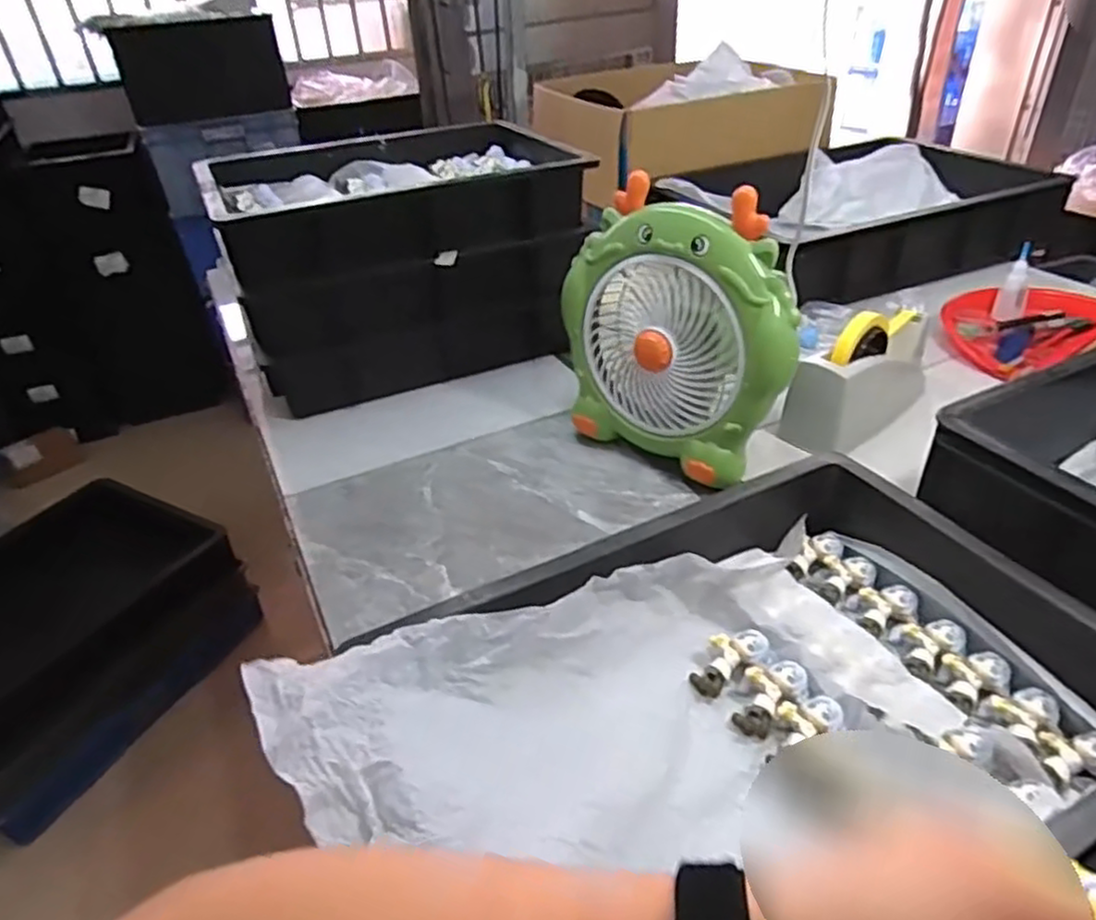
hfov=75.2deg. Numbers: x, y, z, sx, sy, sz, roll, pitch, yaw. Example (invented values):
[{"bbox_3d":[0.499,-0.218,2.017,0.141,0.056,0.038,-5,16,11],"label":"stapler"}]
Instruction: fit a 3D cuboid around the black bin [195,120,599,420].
[{"bbox_3d":[-0.207,-0.290,1.010,0.432,0.254,0.350,-17,37,-18],"label":"black bin"}]

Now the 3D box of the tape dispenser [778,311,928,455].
[{"bbox_3d":[0.363,-0.107,0.821,0.091,0.120,0.206,26,45,36],"label":"tape dispenser"}]

